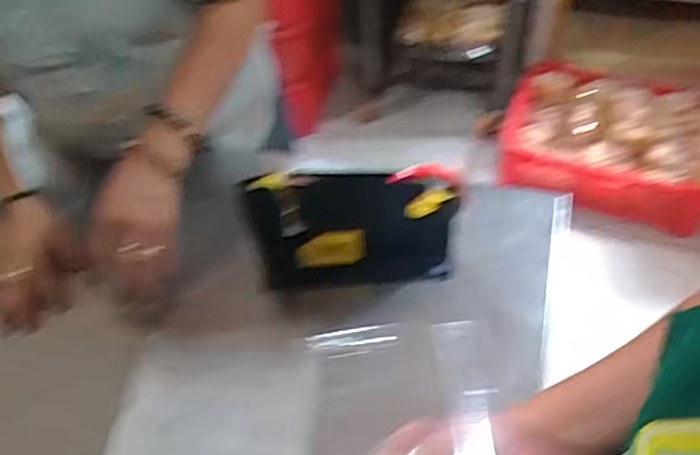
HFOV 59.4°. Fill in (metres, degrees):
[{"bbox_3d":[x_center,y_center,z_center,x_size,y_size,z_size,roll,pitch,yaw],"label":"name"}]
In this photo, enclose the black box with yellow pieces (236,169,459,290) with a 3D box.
[{"bbox_3d":[0.002,0.001,0.633,0.204,0.149,0.046,-4,52,2],"label":"black box with yellow pieces"}]

